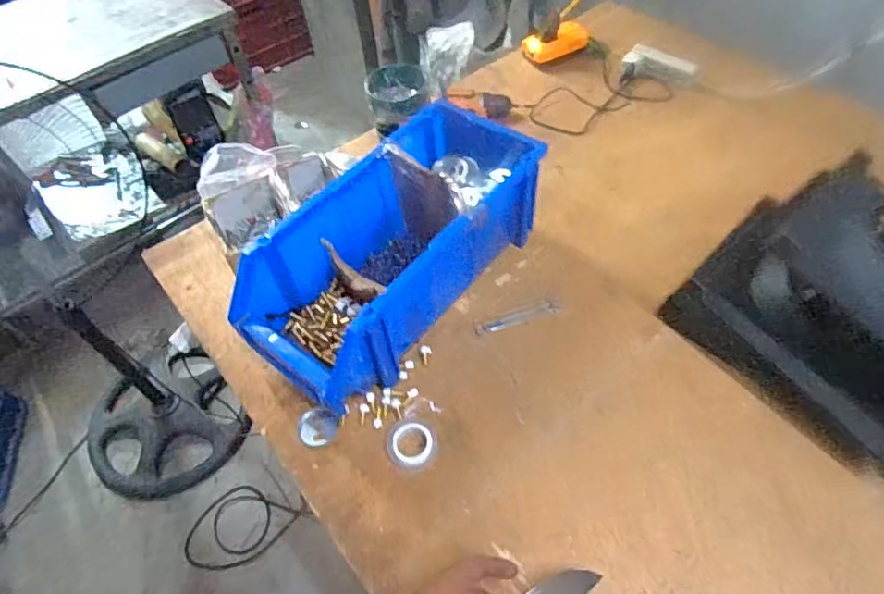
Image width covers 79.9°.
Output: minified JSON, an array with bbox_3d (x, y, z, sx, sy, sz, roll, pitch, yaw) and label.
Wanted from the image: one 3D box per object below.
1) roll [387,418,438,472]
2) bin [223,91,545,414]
[{"bbox_3d":[-0.038,0.185,0.667,0.061,0.013,0.066,-2,54,3],"label":"roll"},{"bbox_3d":[-0.064,-0.062,0.754,0.213,0.176,0.443,31,62,23],"label":"bin"}]

